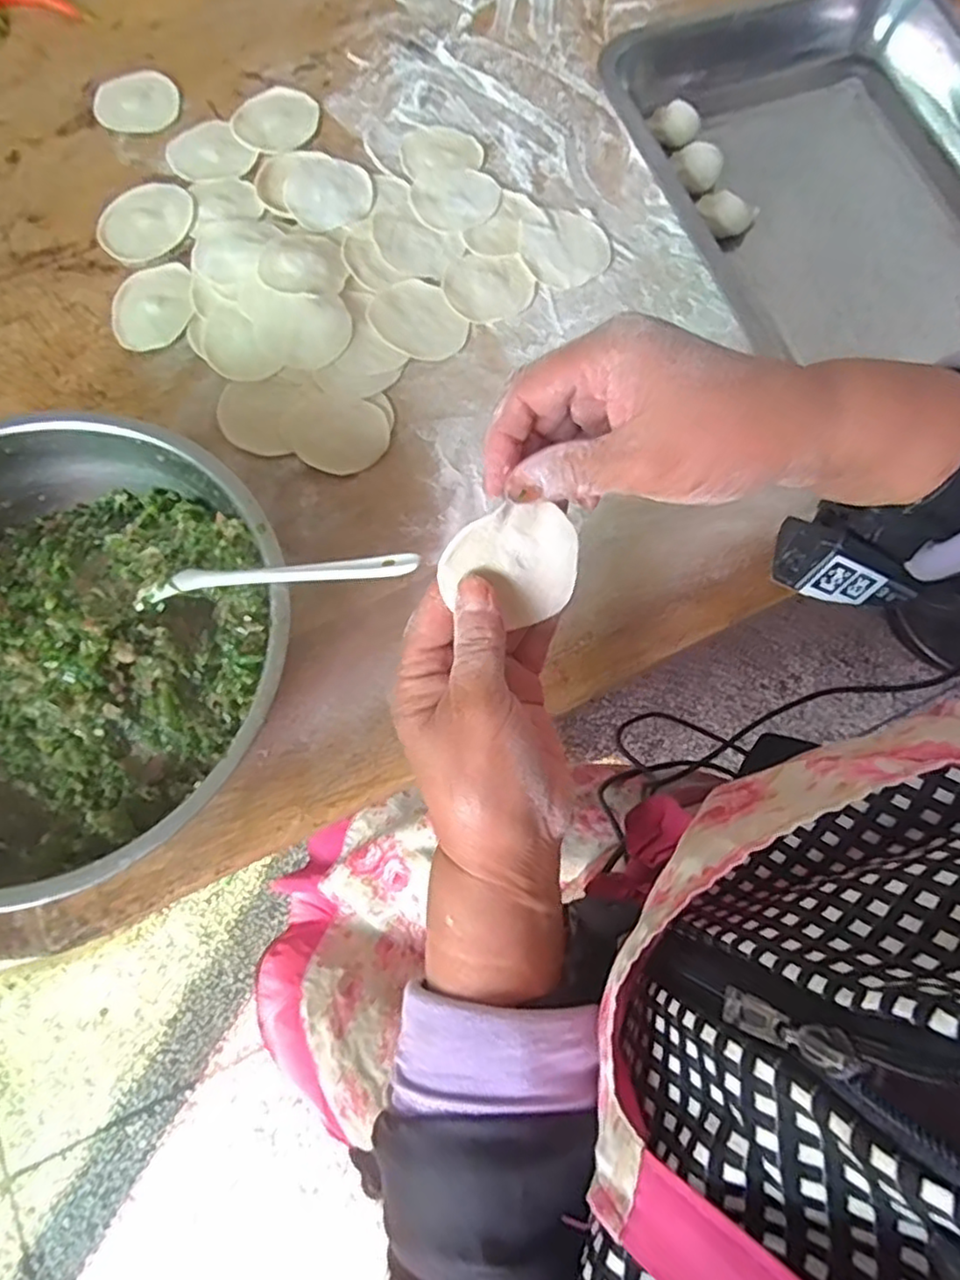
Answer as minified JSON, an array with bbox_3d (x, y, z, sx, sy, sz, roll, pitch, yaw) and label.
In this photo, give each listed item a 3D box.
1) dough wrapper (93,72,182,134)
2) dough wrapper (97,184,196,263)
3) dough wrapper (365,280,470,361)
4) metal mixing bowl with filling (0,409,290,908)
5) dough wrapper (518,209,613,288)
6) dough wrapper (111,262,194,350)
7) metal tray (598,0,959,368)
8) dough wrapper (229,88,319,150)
[{"bbox_3d":[-0.256,-0.402,0.505,0.061,0.009,0.061,0,72,0],"label":"dough wrapper"},{"bbox_3d":[-0.232,-0.292,0.470,0.068,0.004,0.068,0,72,0],"label":"dough wrapper"},{"bbox_3d":[-0.041,-0.208,0.440,0.054,0.006,0.063,-35,75,-11],"label":"dough wrapper"},{"bbox_3d":[-0.201,0.008,0.329,0.218,0.088,0.215,0,72,0],"label":"metal mixing bowl with filling"},{"bbox_3d":[0.057,-0.270,0.465,0.061,0.005,0.062,0,72,0],"label":"dough wrapper"},{"bbox_3d":[-0.216,-0.222,0.447,0.052,0.004,0.068,-10,72,-3],"label":"dough wrapper"},{"bbox_3d":[0.248,-0.313,0.459,0.260,0.043,0.343,-15,72,-5],"label":"metal tray"},{"bbox_3d":[-0.150,-0.384,0.500,0.065,0.004,0.065,0,72,0],"label":"dough wrapper"}]

